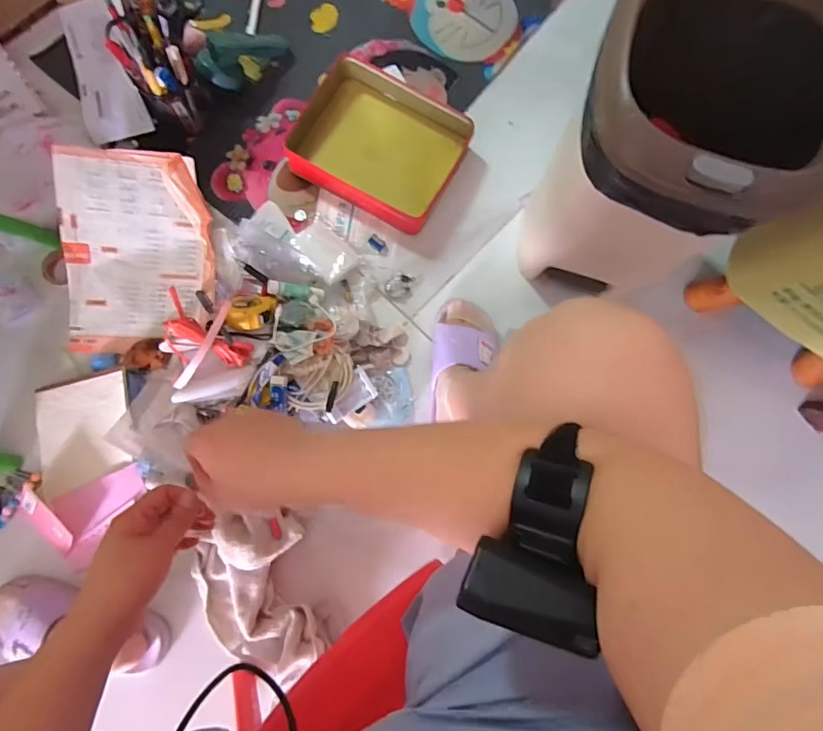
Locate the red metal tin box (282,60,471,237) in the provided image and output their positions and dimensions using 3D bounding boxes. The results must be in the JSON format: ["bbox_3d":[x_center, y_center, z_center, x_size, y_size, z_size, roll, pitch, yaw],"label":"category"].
[{"bbox_3d":[-0.043,-0.352,0.764,0.242,0.069,0.221,25,81,1],"label":"red metal tin box"}]

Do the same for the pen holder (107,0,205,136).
[{"bbox_3d":[-0.348,-0.449,0.687,0.127,0.208,0.106,-38,84,-9],"label":"pen holder"}]

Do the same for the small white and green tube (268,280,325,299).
[{"bbox_3d":[-0.171,-0.111,0.708,0.081,0.018,0.022,5,81,-22],"label":"small white and green tube"}]

